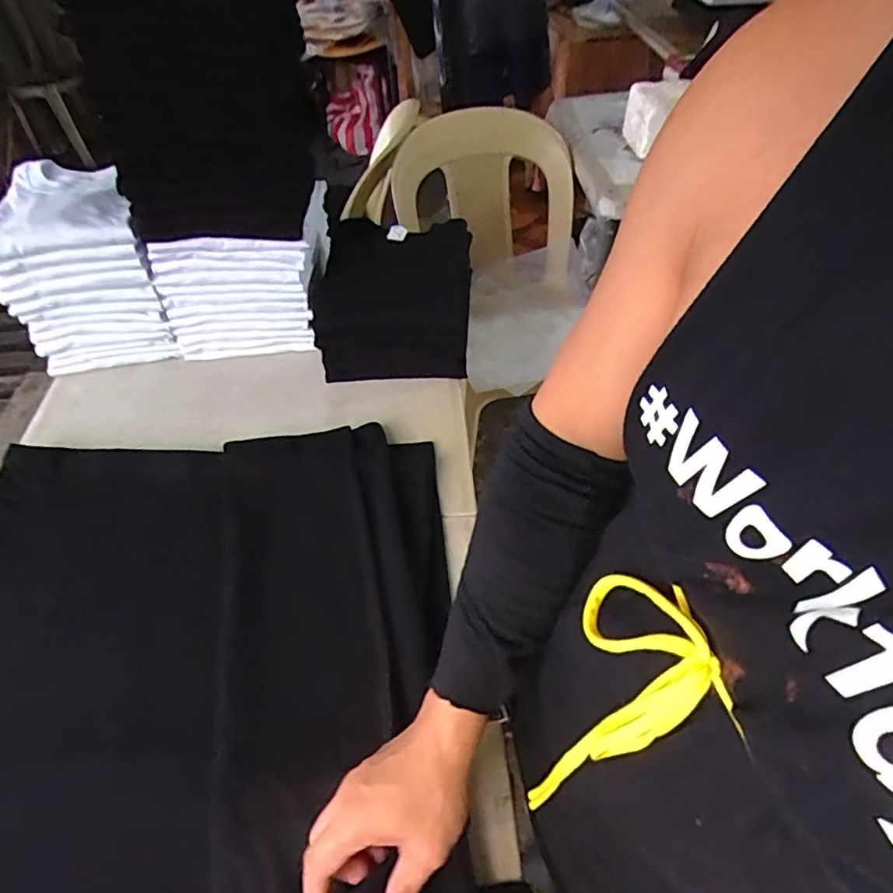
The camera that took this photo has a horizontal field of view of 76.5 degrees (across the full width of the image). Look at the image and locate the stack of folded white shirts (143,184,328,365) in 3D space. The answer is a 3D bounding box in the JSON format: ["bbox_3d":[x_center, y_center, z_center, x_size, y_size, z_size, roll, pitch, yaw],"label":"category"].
[{"bbox_3d":[-0.289,-0.292,0.870,0.227,0.183,0.245,-3,49,0],"label":"stack of folded white shirts"}]

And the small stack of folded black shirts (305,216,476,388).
[{"bbox_3d":[-0.082,-0.219,0.848,0.221,0.118,0.252,2,49,3],"label":"small stack of folded black shirts"}]

